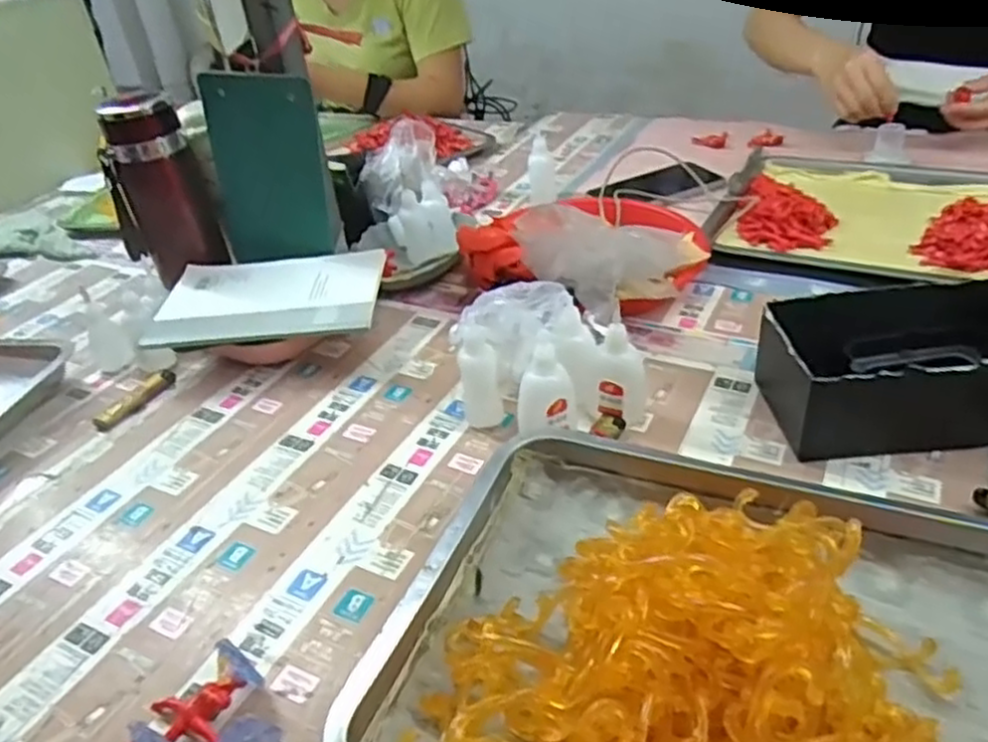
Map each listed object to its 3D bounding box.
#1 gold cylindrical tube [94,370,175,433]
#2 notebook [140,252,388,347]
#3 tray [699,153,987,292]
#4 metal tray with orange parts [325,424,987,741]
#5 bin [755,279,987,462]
[{"bbox_3d":[-0.324,0.026,0.672,0.021,0.018,0.079,15,41,29],"label":"gold cylindrical tube"},{"bbox_3d":[-0.206,-0.072,0.681,0.201,0.024,0.143,-7,35,1],"label":"notebook"},{"bbox_3d":[0.400,-0.167,0.774,0.306,0.026,0.274,11,39,25],"label":"tray"},{"bbox_3d":[0.123,0.128,0.349,0.343,0.073,0.264,9,38,23],"label":"metal tray with orange parts"},{"bbox_3d":[0.303,-0.005,0.513,0.204,0.071,0.116,-7,35,1],"label":"bin"}]

